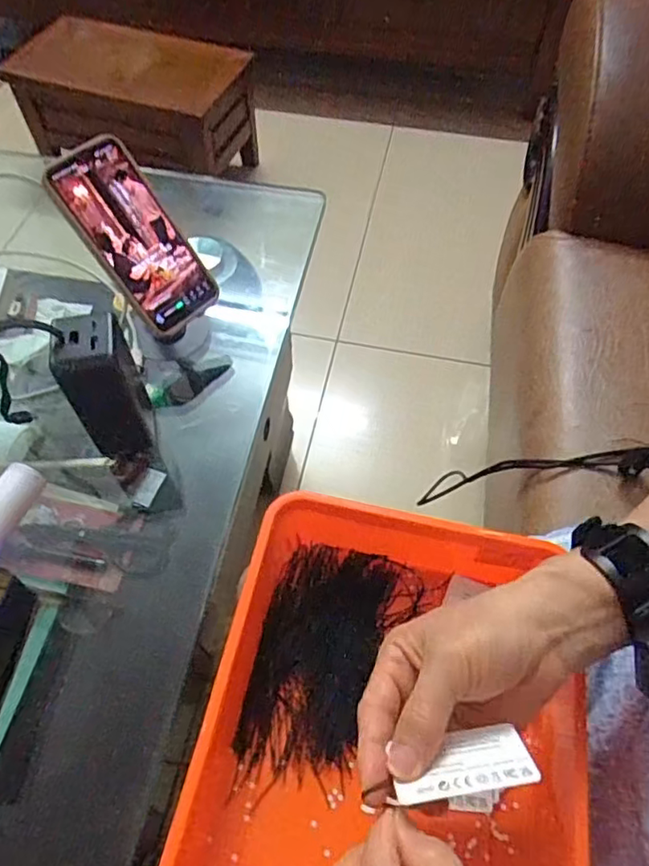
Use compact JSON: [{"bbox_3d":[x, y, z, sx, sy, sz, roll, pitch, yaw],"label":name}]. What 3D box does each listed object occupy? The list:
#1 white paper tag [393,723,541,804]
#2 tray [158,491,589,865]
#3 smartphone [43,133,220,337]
[{"bbox_3d":[0.064,0.153,0.277,0.063,0.004,0.033,-5,16,-4],"label":"white paper tag"},{"bbox_3d":[0.036,0.199,0.341,0.233,0.075,0.299,11,58,6],"label":"tray"},{"bbox_3d":[-0.167,-0.174,0.532,0.079,0.165,0.010,-44,23,-24],"label":"smartphone"}]

